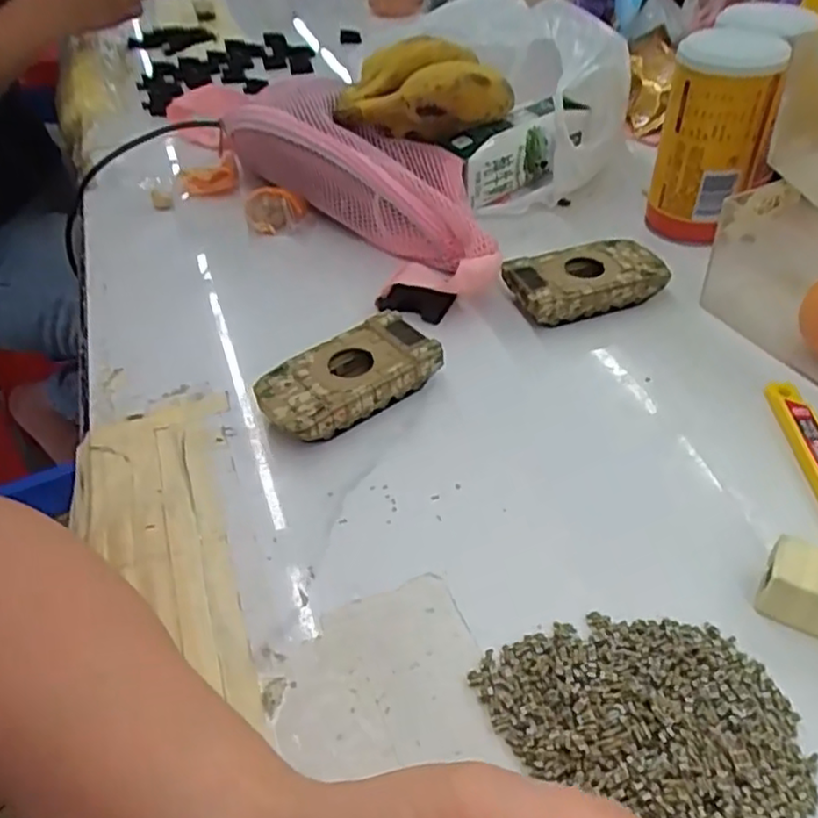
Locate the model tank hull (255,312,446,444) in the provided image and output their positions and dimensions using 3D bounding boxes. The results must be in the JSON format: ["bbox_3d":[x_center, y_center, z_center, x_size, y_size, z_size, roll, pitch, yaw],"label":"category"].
[{"bbox_3d":[-0.032,-0.015,0.383,0.095,0.028,0.048,-30,49,-25],"label":"model tank hull"}]

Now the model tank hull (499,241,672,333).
[{"bbox_3d":[0.111,-0.080,0.441,0.095,0.025,0.046,-14,44,-10],"label":"model tank hull"}]

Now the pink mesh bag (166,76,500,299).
[{"bbox_3d":[-0.072,-0.199,0.543,0.101,0.081,0.391,-31,49,-26],"label":"pink mesh bag"}]

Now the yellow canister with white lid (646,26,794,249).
[{"bbox_3d":[0.198,-0.179,0.467,0.066,0.119,0.054,14,46,18],"label":"yellow canister with white lid"}]

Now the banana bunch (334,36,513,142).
[{"bbox_3d":[0.011,-0.221,0.505,0.121,0.078,0.050,0,43,3],"label":"banana bunch"}]

